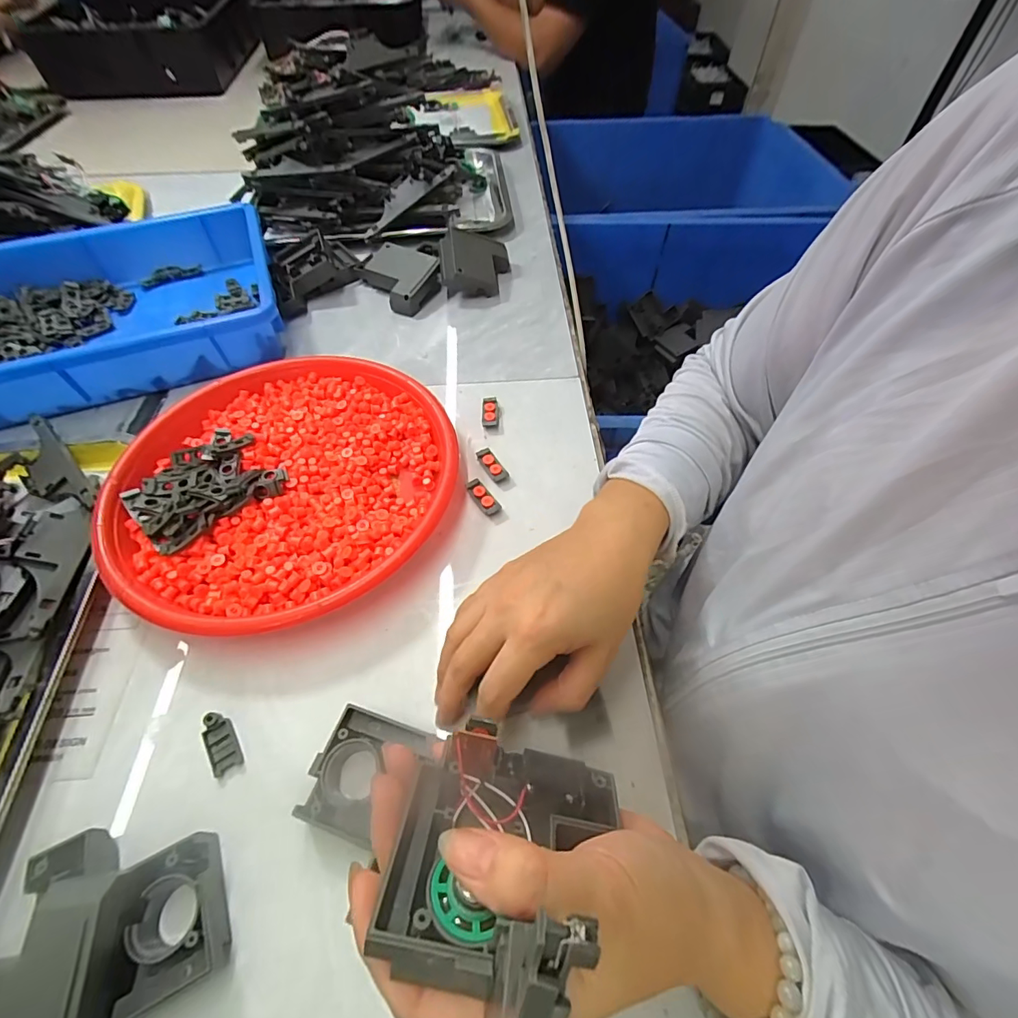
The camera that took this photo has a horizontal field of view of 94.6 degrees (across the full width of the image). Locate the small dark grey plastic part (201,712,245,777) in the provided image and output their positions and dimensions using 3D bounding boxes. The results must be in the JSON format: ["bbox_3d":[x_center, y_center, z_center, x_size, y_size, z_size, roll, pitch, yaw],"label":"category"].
[{"bbox_3d":[-0.166,0.133,0.271,0.016,0.005,0.034,-29,60,-20],"label":"small dark grey plastic part"}]

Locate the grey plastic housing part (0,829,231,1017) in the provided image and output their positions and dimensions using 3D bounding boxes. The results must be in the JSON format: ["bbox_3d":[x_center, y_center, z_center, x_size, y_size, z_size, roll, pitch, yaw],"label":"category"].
[{"bbox_3d":[-0.189,0.196,0.202,0.116,0.042,0.096,-8,55,-7],"label":"grey plastic housing part"}]

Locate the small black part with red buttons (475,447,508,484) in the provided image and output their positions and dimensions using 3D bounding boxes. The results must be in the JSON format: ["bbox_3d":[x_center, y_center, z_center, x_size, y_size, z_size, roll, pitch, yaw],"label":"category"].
[{"bbox_3d":[-0.014,-0.036,0.385,0.013,0.006,0.034,-26,59,-18],"label":"small black part with red buttons"}]

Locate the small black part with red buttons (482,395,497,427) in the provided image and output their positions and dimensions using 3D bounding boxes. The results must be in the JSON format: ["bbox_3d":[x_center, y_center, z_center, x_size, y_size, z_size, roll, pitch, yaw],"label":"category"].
[{"bbox_3d":[-0.017,-0.087,0.421,0.013,0.007,0.036,-1,55,-2],"label":"small black part with red buttons"}]

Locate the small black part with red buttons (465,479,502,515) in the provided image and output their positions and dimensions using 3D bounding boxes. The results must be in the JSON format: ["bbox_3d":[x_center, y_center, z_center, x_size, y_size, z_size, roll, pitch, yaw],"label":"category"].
[{"bbox_3d":[-0.020,-0.009,0.367,0.013,0.008,0.034,-28,60,-20],"label":"small black part with red buttons"}]

